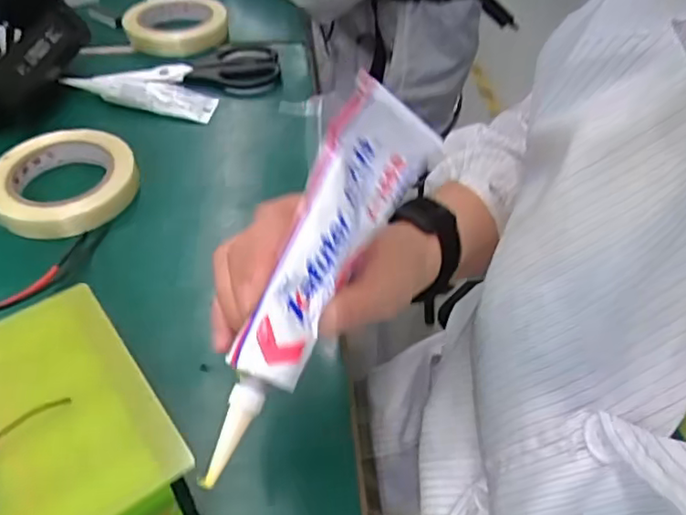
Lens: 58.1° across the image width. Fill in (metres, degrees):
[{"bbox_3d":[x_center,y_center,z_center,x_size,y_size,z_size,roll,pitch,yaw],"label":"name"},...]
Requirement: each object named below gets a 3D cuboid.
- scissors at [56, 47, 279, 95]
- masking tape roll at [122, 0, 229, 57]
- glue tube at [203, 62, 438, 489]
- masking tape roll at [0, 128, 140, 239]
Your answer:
[{"bbox_3d":[-0.173,-0.199,0.648,0.206,0.014,0.086,-2,46,-4],"label":"scissors"},{"bbox_3d":[-0.197,-0.278,0.718,0.114,0.021,0.138,-17,49,-17],"label":"masking tape roll"},{"bbox_3d":[-0.013,0.009,0.261,0.033,0.039,0.170,23,78,19],"label":"glue tube"},{"bbox_3d":[-0.231,-0.065,0.510,0.121,0.019,0.118,1,46,-1],"label":"masking tape roll"}]

